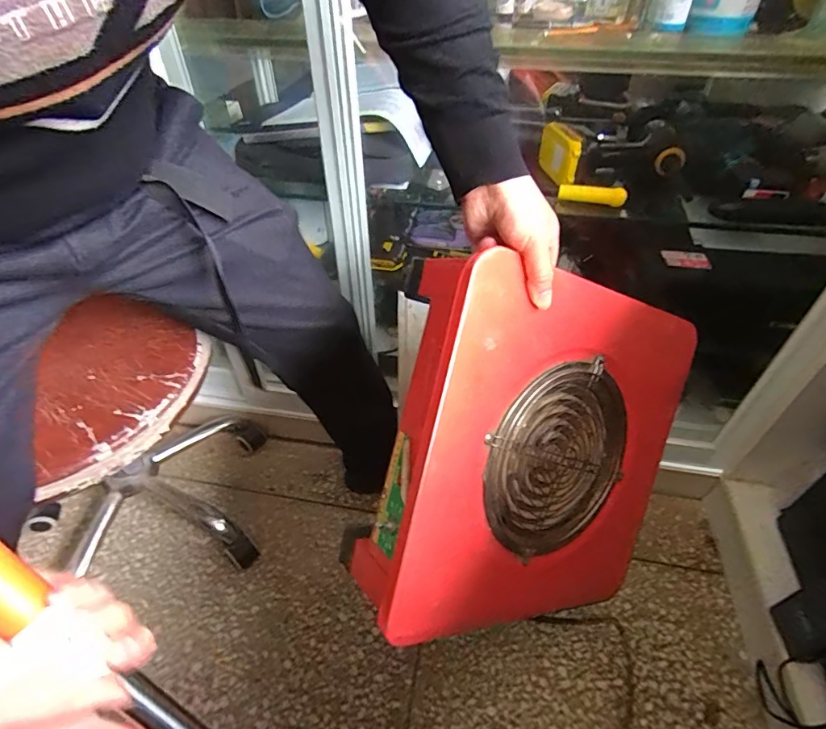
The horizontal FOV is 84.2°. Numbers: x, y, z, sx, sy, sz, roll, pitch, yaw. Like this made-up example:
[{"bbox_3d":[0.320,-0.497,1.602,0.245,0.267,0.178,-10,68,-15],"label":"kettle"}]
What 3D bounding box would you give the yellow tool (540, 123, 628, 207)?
[{"bbox_3d":[0.262,-0.309,0.734,0.039,0.074,0.174,-29,77,-27],"label":"yellow tool"}]

